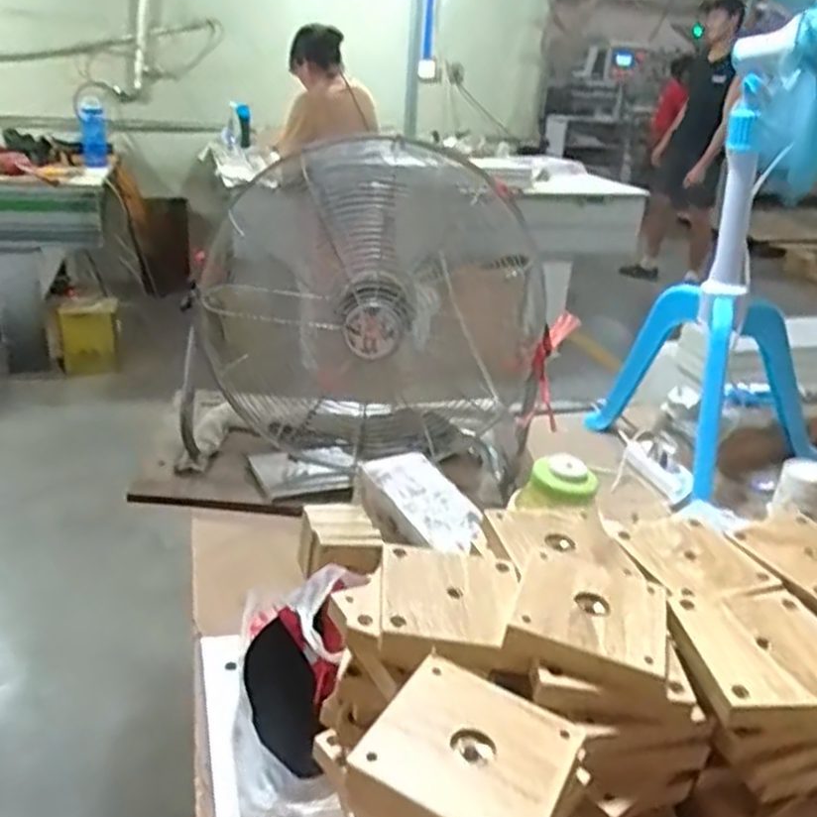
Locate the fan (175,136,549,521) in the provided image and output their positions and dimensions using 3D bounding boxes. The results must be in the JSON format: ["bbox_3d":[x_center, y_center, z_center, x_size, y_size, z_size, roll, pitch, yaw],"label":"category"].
[{"bbox_3d":[-0.069,-0.154,1.201,0.535,0.477,0.325,0,26,-7],"label":"fan"}]

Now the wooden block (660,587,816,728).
[{"bbox_3d":[0.192,0.131,0.426,0.088,0.016,0.099,-1,26,-10],"label":"wooden block"}]

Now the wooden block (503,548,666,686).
[{"bbox_3d":[0.101,0.110,0.424,0.078,0.015,0.080,12,27,16],"label":"wooden block"}]

